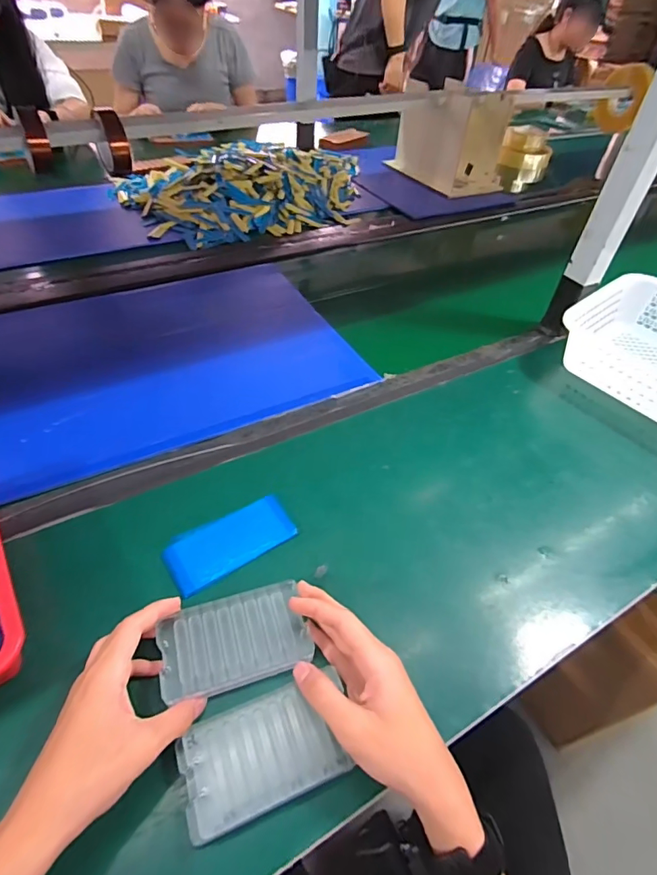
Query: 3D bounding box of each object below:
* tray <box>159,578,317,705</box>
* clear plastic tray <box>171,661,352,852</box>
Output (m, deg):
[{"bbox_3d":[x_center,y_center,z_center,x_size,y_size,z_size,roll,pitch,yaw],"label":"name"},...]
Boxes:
[{"bbox_3d":[-0.078,0.167,0.384,0.116,0.009,0.073,-12,49,-17],"label":"tray"},{"bbox_3d":[-0.043,0.225,0.336,0.122,0.012,0.071,-13,49,-19],"label":"clear plastic tray"}]

